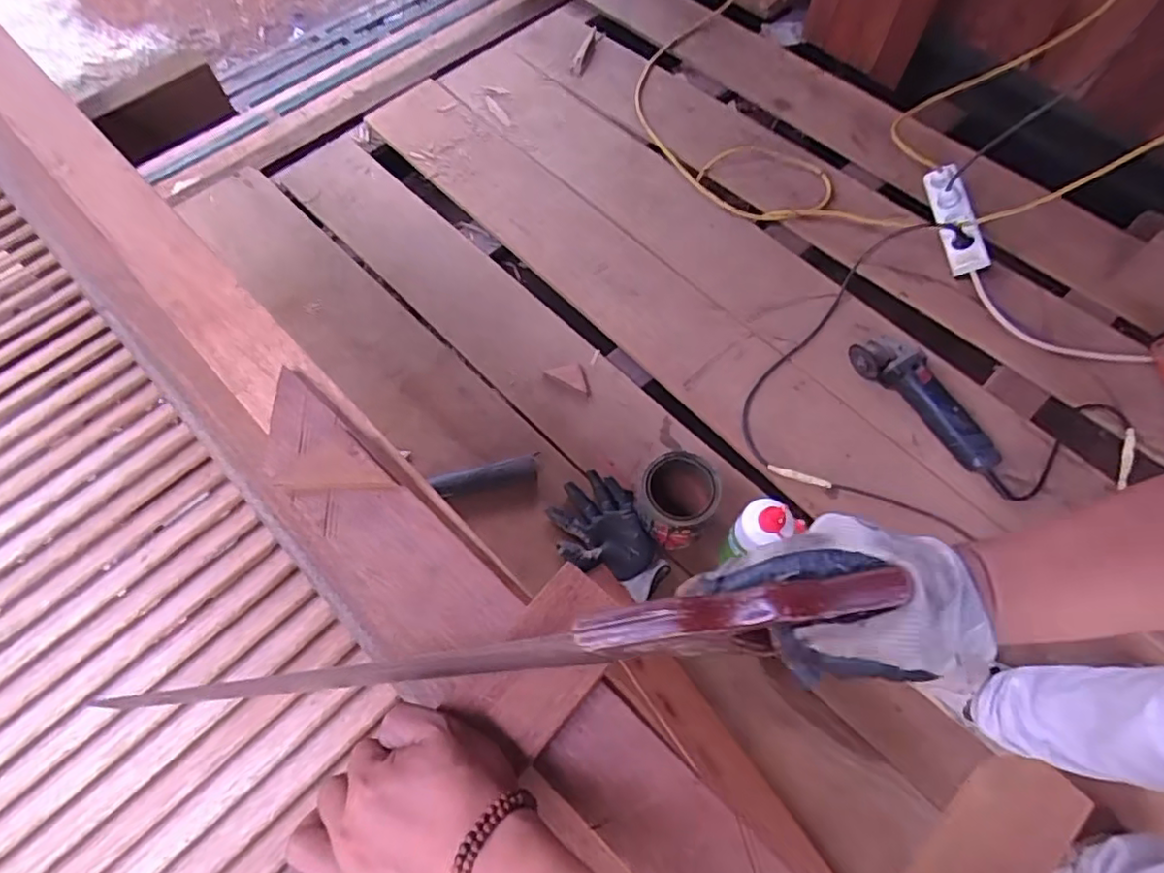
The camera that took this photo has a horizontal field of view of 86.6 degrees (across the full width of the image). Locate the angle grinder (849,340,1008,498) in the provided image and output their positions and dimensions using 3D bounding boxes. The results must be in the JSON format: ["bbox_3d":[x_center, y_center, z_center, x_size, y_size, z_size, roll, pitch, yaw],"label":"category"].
[{"bbox_3d":[0.573,-0.062,1.018,0.073,0.073,0.291,-36,69,-16],"label":"angle grinder"}]

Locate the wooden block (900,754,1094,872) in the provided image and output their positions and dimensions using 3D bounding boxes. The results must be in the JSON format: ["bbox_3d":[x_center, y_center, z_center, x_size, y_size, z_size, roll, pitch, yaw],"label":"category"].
[{"bbox_3d":[0.269,0.298,0.427,0.043,0.075,0.169,41,71,18],"label":"wooden block"}]

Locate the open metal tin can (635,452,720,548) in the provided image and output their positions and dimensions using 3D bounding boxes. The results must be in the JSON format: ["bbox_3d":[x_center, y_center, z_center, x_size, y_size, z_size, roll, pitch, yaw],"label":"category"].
[{"bbox_3d":[0.140,0.097,0.915,0.105,0.119,0.110,0,64,0],"label":"open metal tin can"}]

